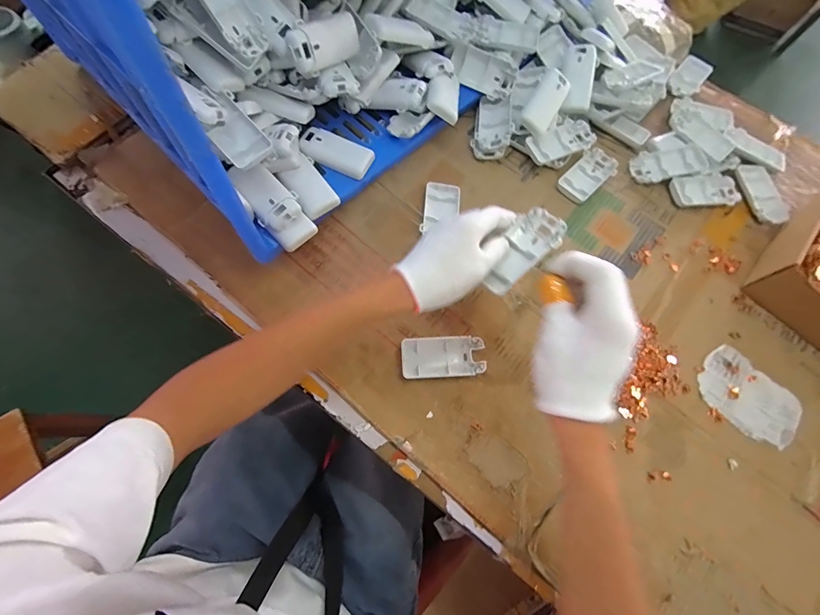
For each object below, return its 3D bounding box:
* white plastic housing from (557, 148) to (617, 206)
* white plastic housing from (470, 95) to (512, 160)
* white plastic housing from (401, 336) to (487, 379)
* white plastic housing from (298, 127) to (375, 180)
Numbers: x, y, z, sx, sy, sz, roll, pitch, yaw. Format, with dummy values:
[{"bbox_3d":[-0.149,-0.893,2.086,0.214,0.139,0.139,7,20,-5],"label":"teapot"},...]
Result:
[{"bbox_3d":[0.254,-0.189,0.525,0.050,0.012,0.098,41,72,10],"label":"white plastic housing"},{"bbox_3d":[0.118,-0.256,0.530,0.052,0.037,0.090,12,72,2],"label":"white plastic housing"},{"bbox_3d":[0.038,0.058,0.432,0.095,0.017,0.046,-2,71,-5],"label":"white plastic housing"},{"bbox_3d":[-0.094,-0.198,0.471,0.093,0.015,0.043,24,90,5],"label":"white plastic housing"}]

